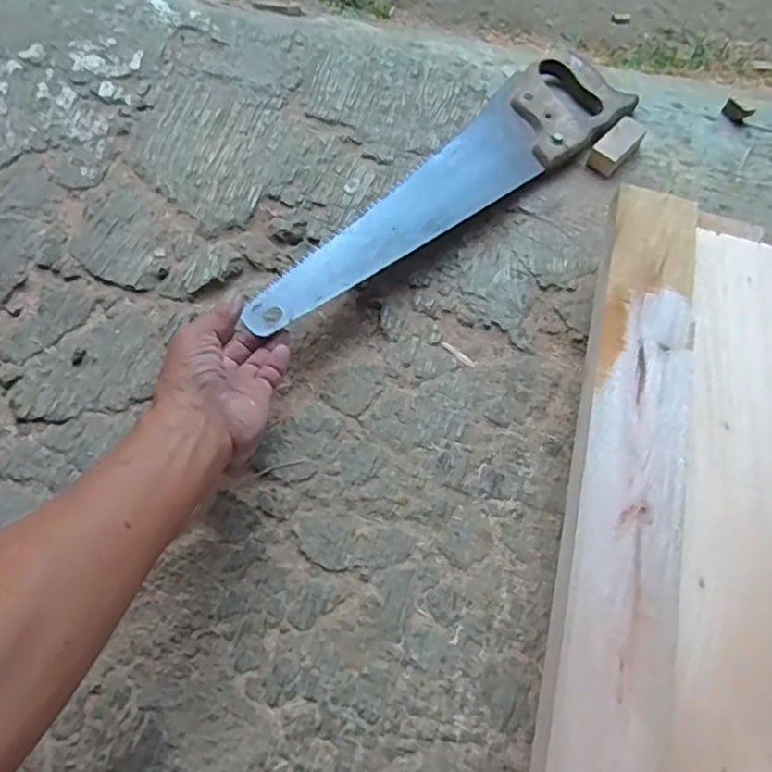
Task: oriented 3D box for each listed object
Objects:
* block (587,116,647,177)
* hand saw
[{"bbox_3d":[0.253,-0.261,0.685,0.032,0.026,0.071,41,69,14],"label":"block"},{"bbox_3d":[0.060,-0.198,0.634,0.485,0.034,0.114,-40,71,-21],"label":"hand saw"}]

